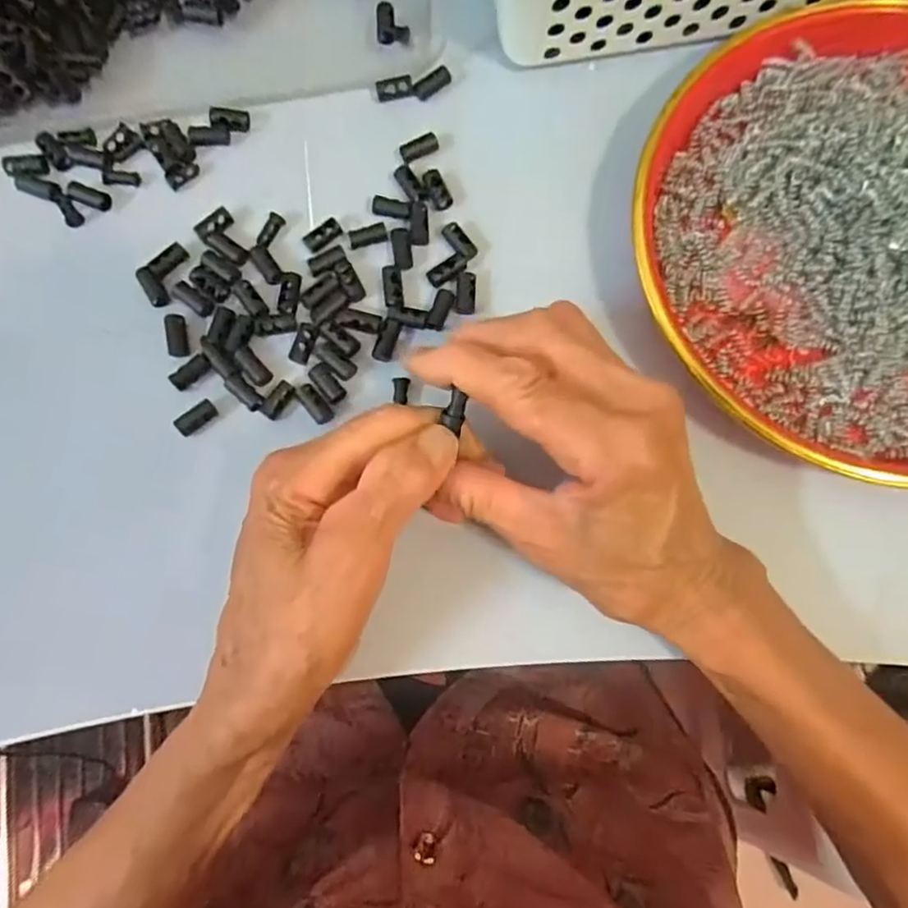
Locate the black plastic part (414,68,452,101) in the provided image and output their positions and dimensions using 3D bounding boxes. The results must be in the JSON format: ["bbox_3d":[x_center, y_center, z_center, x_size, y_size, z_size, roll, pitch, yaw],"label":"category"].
[{"bbox_3d":[-0.011,-0.184,0.320,0.019,0.007,0.006,-31,81,-6],"label":"black plastic part"}]

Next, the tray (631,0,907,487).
[{"bbox_3d":[0.192,-0.103,0.284,0.214,0.038,0.215,19,80,4],"label":"tray"}]

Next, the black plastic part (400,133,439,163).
[{"bbox_3d":[-0.016,-0.148,0.312,0.019,0.006,0.008,-25,80,-5],"label":"black plastic part"}]

